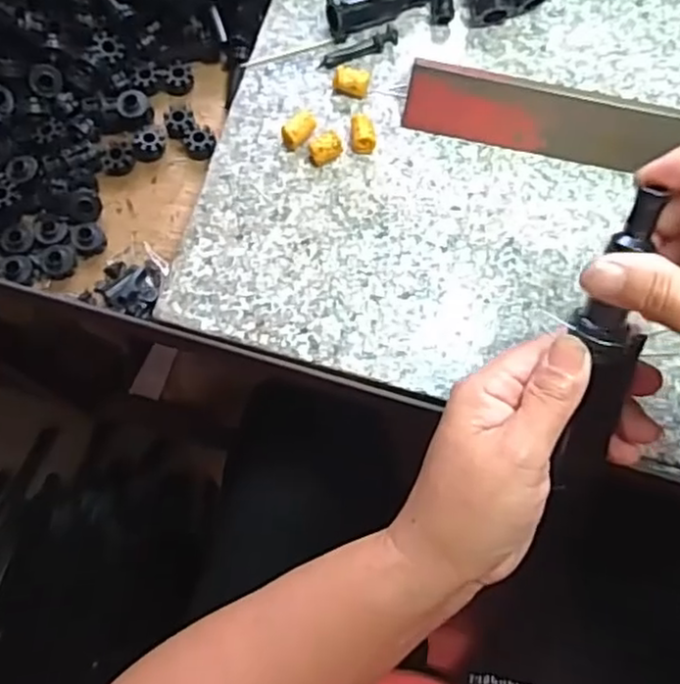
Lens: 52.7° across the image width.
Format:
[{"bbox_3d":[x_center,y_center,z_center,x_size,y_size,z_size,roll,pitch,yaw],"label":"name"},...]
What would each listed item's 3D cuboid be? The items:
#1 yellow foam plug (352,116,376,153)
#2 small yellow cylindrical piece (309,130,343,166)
[{"bbox_3d":[0.014,-0.121,0.400,0.013,0.015,0.018,-4,74,-3],"label":"yellow foam plug"},{"bbox_3d":[-0.009,-0.112,0.397,0.018,0.012,0.013,-22,76,-8],"label":"small yellow cylindrical piece"}]

